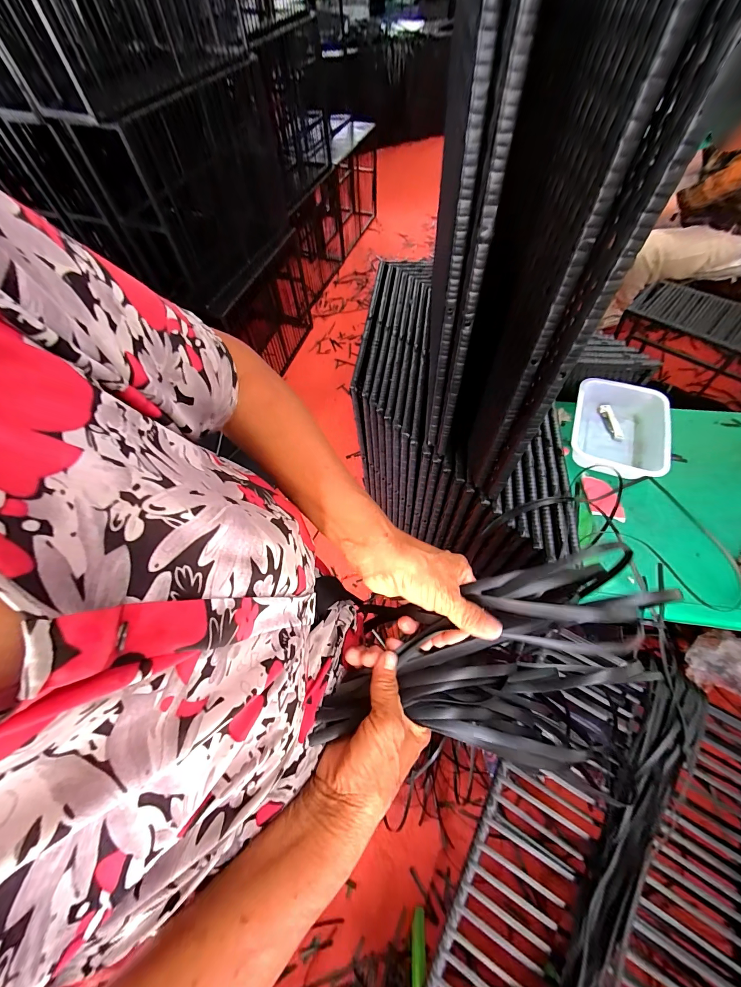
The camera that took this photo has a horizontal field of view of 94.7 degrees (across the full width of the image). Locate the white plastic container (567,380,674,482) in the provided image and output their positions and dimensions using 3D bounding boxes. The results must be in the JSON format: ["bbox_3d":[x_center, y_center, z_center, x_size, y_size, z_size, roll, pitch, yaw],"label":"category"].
[{"bbox_3d":[0.636,-0.165,0.877,0.207,0.077,0.290,18,63,13],"label":"white plastic container"}]

